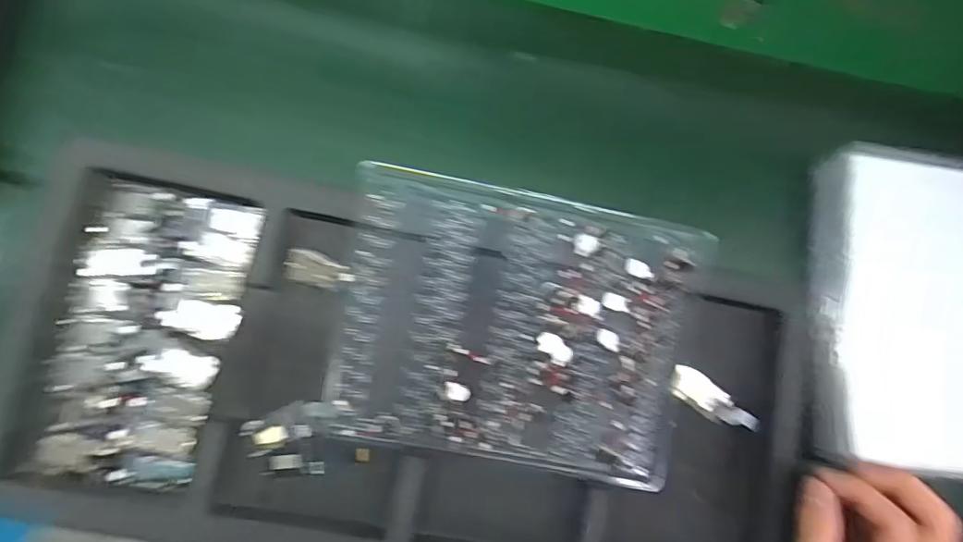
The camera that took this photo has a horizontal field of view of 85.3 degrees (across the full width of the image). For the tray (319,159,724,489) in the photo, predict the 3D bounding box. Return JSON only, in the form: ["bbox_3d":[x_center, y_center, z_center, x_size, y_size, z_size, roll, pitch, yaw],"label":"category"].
[{"bbox_3d":[0.022,0.036,0.324,0.215,0.012,0.165,10,93,-4],"label":"tray"}]

